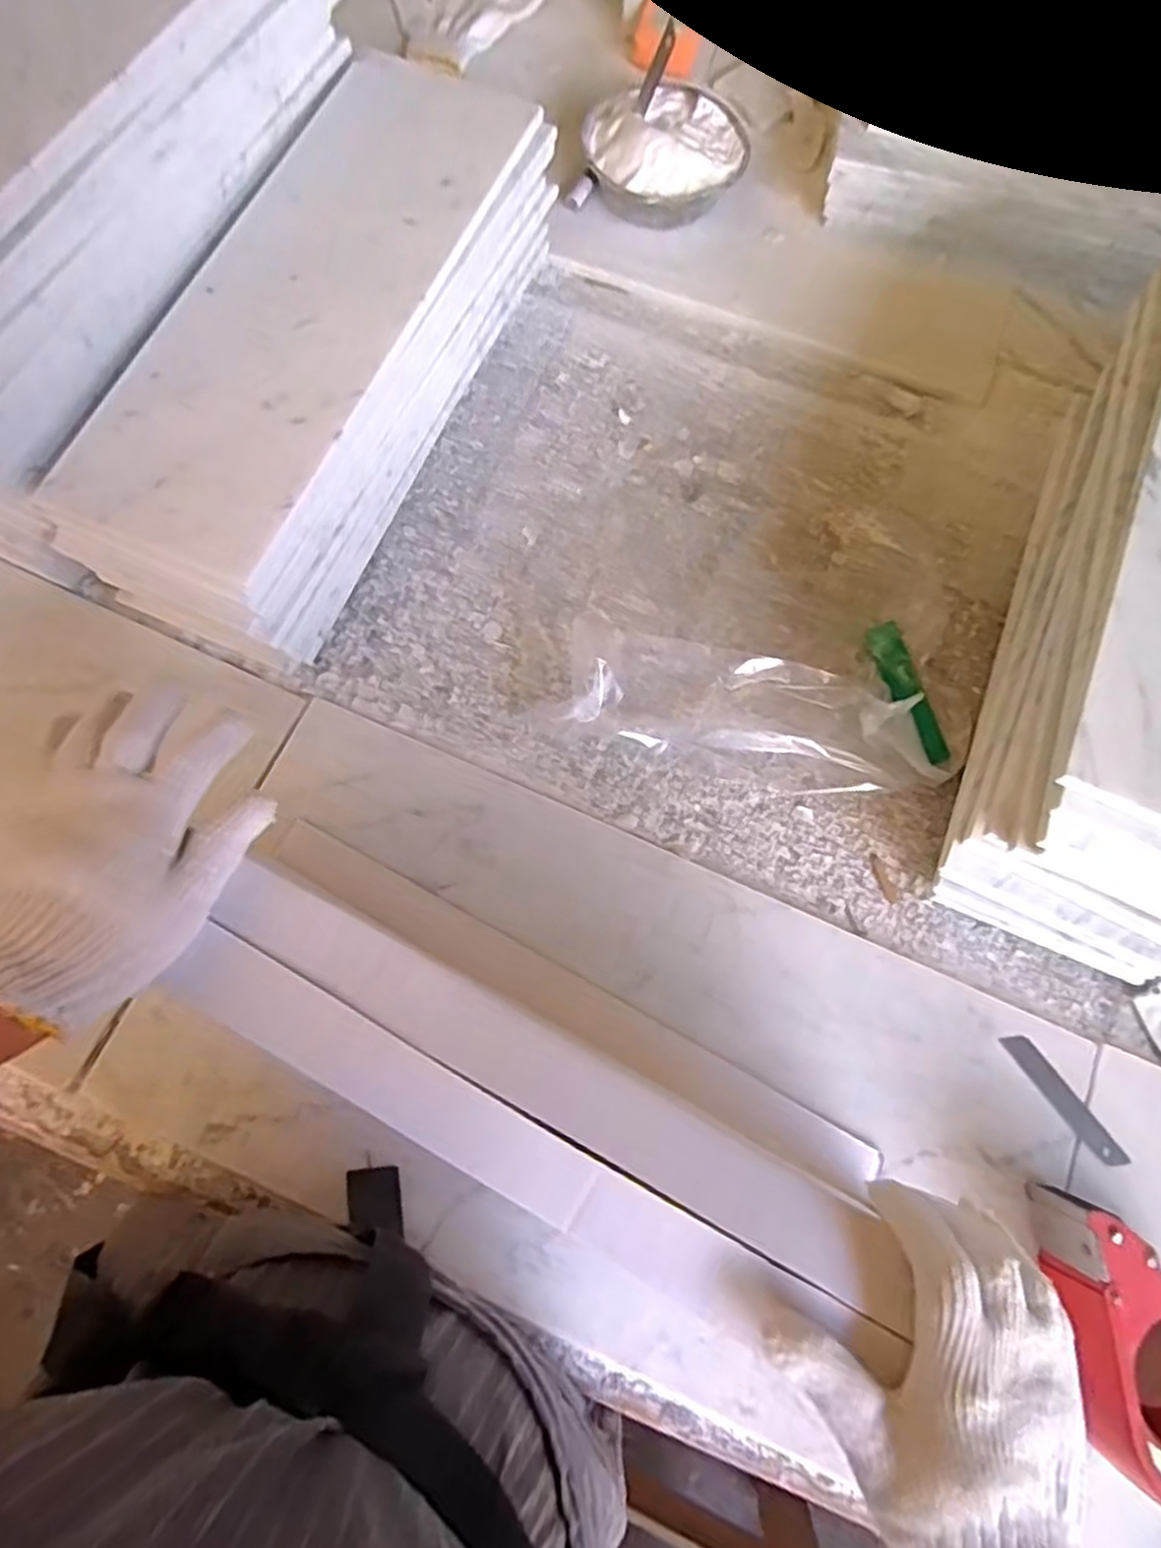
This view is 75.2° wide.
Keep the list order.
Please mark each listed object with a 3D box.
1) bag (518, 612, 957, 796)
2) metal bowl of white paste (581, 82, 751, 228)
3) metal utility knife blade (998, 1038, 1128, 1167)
[{"bbox_3d":[0.124,-0.049,0.557,0.291,0.040,0.100,15,73,4],"label":"bag"},{"bbox_3d":[0.078,-0.560,0.686,0.140,0.056,0.129,0,73,0],"label":"metal bowl of white paste"},{"bbox_3d":[0.318,0.215,0.496,0.018,0.004,0.098,-35,79,-18],"label":"metal utility knife blade"}]

